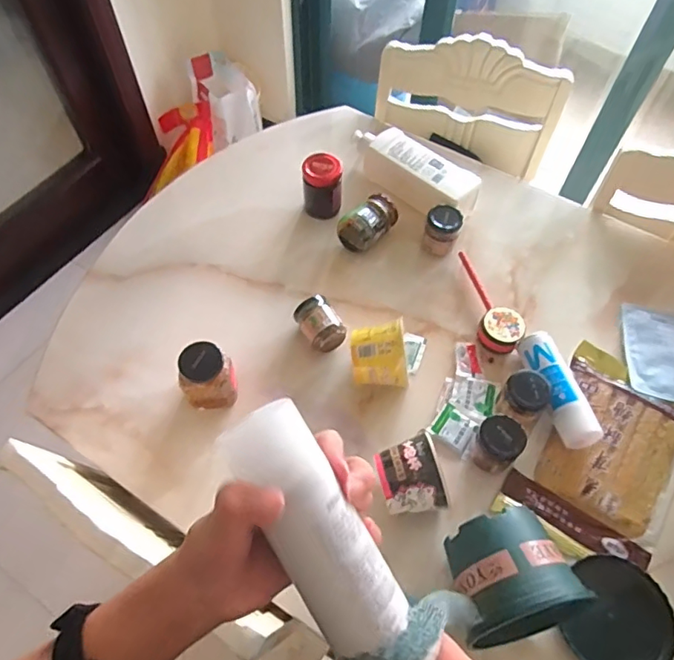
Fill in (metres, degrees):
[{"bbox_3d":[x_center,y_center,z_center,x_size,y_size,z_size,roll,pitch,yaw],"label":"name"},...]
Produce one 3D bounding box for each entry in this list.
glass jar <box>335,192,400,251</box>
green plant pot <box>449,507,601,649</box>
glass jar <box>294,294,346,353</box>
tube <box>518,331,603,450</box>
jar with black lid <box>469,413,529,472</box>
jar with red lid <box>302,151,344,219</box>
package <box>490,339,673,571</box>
[{"bbox_3d":[0.051,-0.180,0.906,0.069,0.065,0.103,35,64,19],"label":"glass jar"},{"bbox_3d":[0.190,0.270,0.574,0.123,0.136,0.120,-12,59,-8],"label":"green plant pot"},{"bbox_3d":[-0.027,-0.005,0.792,0.057,0.061,0.080,-26,62,-16],"label":"glass jar"},{"bbox_3d":[0.308,0.084,0.737,0.054,0.058,0.171,-9,59,-7],"label":"tube"},{"bbox_3d":[0.210,0.150,0.686,0.052,0.076,0.056,0,58,-1],"label":"jar with black lid"},{"bbox_3d":[-0.023,-0.256,0.932,0.067,0.104,0.067,0,58,-1],"label":"jar with red lid"},{"bbox_3d":[0.366,0.170,0.709,0.186,0.021,0.283,31,63,17],"label":"package"}]

